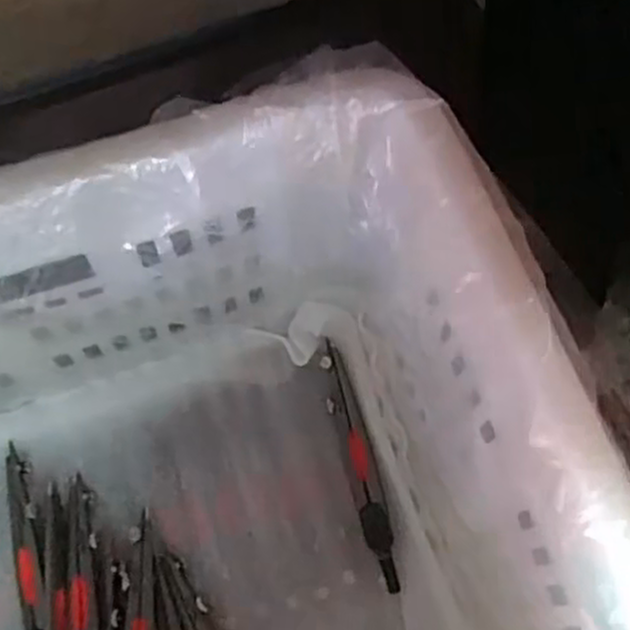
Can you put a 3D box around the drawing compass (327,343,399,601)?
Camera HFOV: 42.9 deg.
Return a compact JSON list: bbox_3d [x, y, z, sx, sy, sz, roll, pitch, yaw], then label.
[{"bbox_3d":[0.025,0.076,0.416,0.014,0.008,0.129,-9,70,-5],"label":"drawing compass"}]

